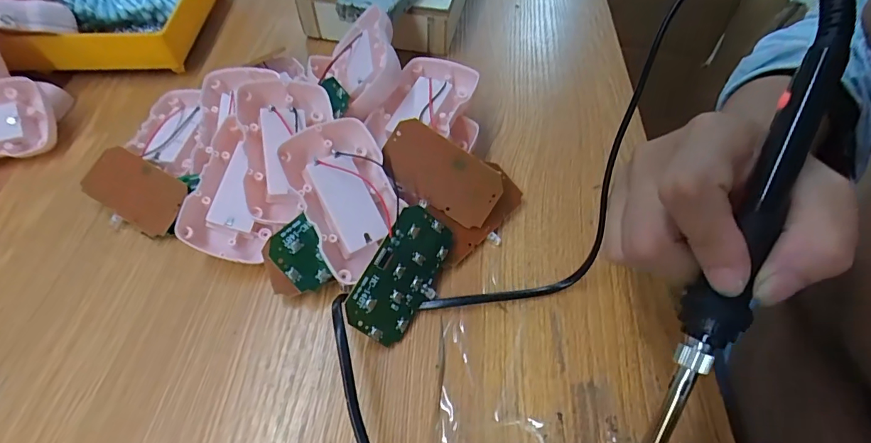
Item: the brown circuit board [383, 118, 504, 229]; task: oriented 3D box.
[{"bbox_3d":[0.004,-0.029,0.261,0.074,0.004,0.039,32,94,-4],"label":"brown circuit board"}]

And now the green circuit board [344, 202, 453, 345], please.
[{"bbox_3d":[-0.018,0.029,0.237,0.039,0.004,0.073,39,68,-21],"label":"green circuit board"}]

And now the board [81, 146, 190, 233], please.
[{"bbox_3d":[-0.194,-0.022,0.277,0.072,0.004,0.037,28,82,11],"label":"board"}]

